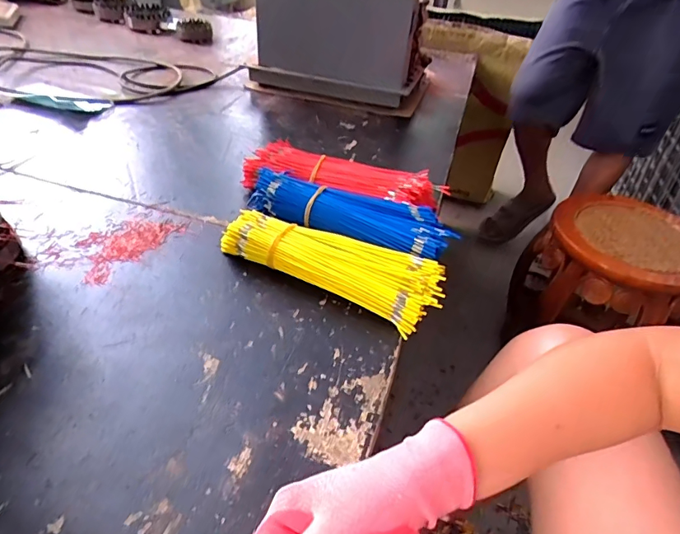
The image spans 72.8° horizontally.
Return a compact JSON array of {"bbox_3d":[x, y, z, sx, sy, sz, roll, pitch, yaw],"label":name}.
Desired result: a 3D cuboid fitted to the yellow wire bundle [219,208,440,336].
[{"bbox_3d":[-0.009,-0.002,0.521,0.250,0.046,0.090,21,43,15],"label":"yellow wire bundle"}]

